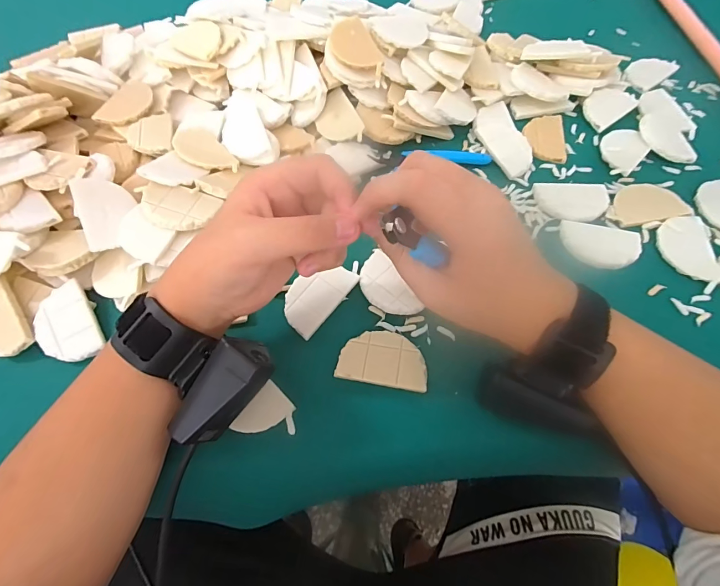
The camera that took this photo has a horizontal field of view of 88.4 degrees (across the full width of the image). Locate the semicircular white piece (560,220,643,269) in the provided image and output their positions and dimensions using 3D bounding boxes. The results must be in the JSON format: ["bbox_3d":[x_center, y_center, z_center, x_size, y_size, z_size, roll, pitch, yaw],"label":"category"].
[{"bbox_3d":[0.221,-0.043,0.338,0.068,0.004,0.045,9,63,6],"label":"semicircular white piece"}]

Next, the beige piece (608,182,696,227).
[{"bbox_3d":[0.274,-0.087,0.356,0.073,0.004,0.045,-8,63,-3],"label":"beige piece"}]

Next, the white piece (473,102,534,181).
[{"bbox_3d":[0.153,-0.165,0.397,0.044,0.009,0.100,-14,63,-6],"label":"white piece"}]

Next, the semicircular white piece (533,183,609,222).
[{"bbox_3d":[0.207,-0.089,0.358,0.069,0.008,0.044,-3,62,0],"label":"semicircular white piece"}]

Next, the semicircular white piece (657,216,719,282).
[{"bbox_3d":[0.295,-0.043,0.332,0.047,0.004,0.066,13,63,8],"label":"semicircular white piece"}]

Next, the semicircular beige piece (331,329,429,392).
[{"bbox_3d":[0.018,0.051,0.287,0.067,0.007,0.042,8,63,5],"label":"semicircular beige piece"}]

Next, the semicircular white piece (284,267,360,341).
[{"bbox_3d":[-0.037,0.001,0.312,0.041,0.009,0.067,35,68,18],"label":"semicircular white piece"}]

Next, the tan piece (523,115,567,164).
[{"bbox_3d":[0.201,-0.171,0.401,0.043,0.004,0.066,9,63,6],"label":"tan piece"}]

